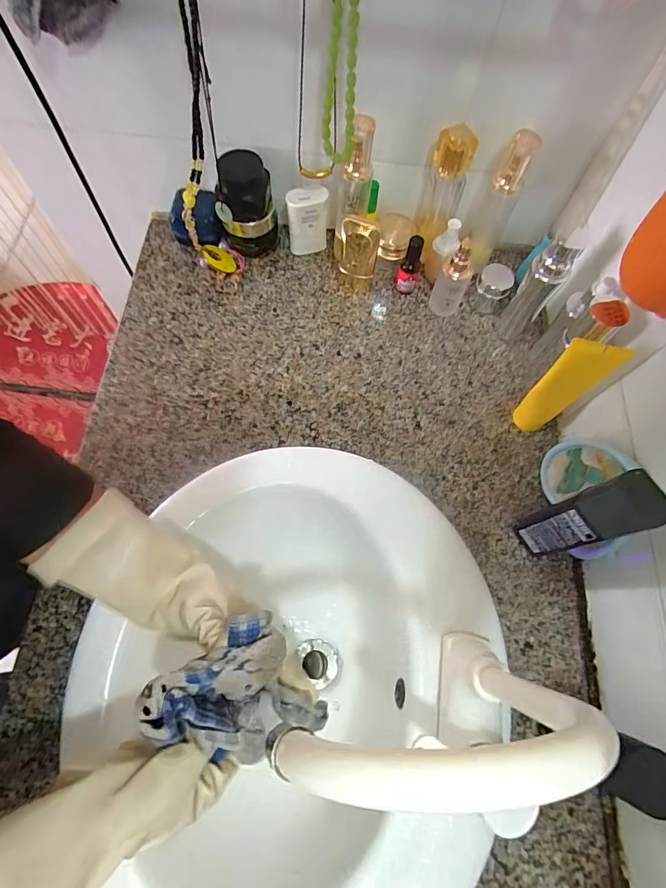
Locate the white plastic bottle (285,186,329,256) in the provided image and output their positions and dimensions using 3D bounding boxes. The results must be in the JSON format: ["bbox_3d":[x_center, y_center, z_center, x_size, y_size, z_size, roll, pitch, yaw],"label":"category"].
[{"bbox_3d":[-0.035,-0.312,0.619,0.054,0.094,0.037,6,69,-1],"label":"white plastic bottle"}]

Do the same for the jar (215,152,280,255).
[{"bbox_3d":[-0.117,-0.324,0.601,0.071,0.125,0.071,1,69,-2],"label":"jar"}]

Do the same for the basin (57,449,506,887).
[{"bbox_3d":[-0.053,0.262,0.501,0.419,0.145,0.499,7,69,0],"label":"basin"}]

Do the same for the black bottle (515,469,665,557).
[{"bbox_3d":[0.238,0.077,0.427,0.035,0.189,0.044,-21,71,-11],"label":"black bottle"}]

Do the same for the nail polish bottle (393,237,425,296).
[{"bbox_3d":[0.106,-0.245,0.603,0.029,0.086,0.025,9,69,1],"label":"nail polish bottle"}]

